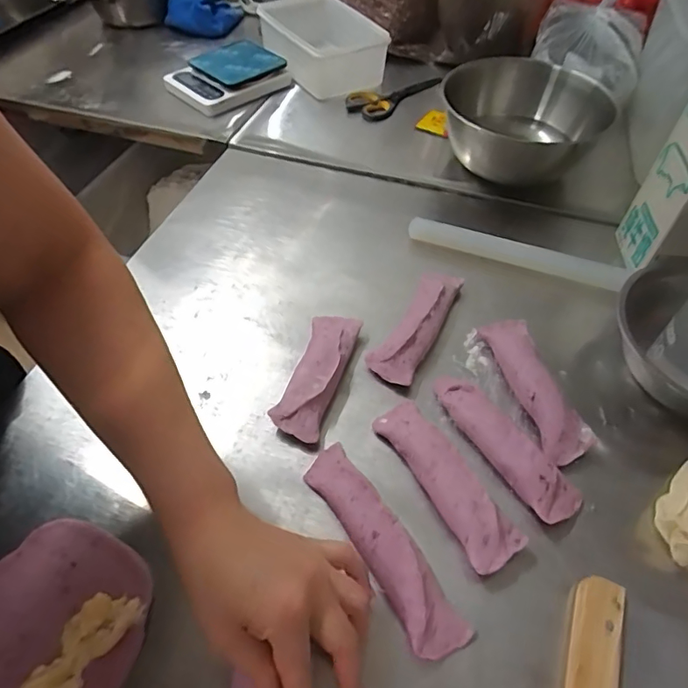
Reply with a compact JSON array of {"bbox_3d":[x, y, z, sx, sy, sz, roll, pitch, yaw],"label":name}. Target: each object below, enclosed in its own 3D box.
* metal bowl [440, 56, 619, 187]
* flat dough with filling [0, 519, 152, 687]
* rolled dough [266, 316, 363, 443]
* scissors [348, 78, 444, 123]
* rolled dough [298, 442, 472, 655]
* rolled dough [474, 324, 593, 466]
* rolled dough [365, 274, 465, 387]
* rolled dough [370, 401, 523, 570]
[{"bbox_3d":[0.223,-0.285,0.659,0.209,0.101,0.209,0,52,0],"label":"metal bowl"},{"bbox_3d":[-0.214,0.203,0.340,0.129,0.022,0.146,20,55,16],"label":"flat dough with filling"},{"bbox_3d":[-0.026,0.025,0.472,0.047,0.028,0.140,14,53,12],"label":"rolled dough"},{"bbox_3d":[0.084,-0.416,0.820,0.174,0.020,0.073,-35,59,-24],"label":"scissors"},{"bbox_3d":[0.025,0.149,0.376,0.038,0.030,0.172,-28,56,-19],"label":"rolled dough"},{"bbox_3d":[0.179,0.038,0.465,0.043,0.030,0.150,-11,52,-8],"label":"rolled dough"},{"bbox_3d":[0.076,-0.022,0.508,0.046,0.029,0.143,24,56,18],"label":"rolled dough"},{"bbox_3d":[0.081,0.111,0.407,0.043,0.033,0.151,-26,56,-18],"label":"rolled dough"}]

